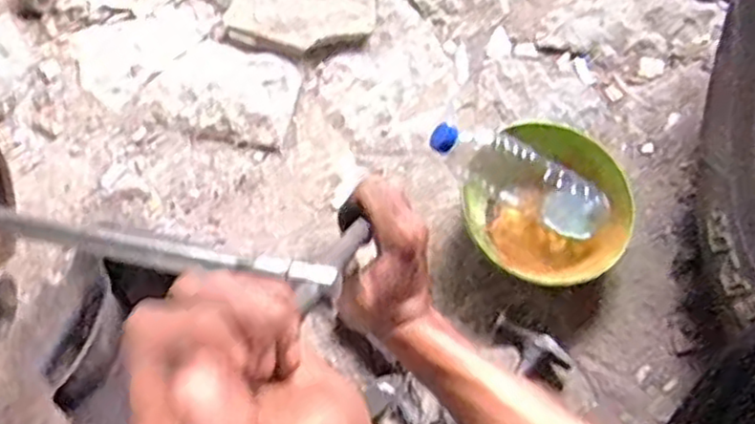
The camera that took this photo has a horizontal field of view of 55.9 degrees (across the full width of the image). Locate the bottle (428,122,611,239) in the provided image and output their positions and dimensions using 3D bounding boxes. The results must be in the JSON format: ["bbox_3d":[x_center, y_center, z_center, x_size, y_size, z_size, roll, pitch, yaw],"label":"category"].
[{"bbox_3d":[0.156,-0.039,0.785,0.229,0.060,0.057,26,66,-20],"label":"bottle"}]

